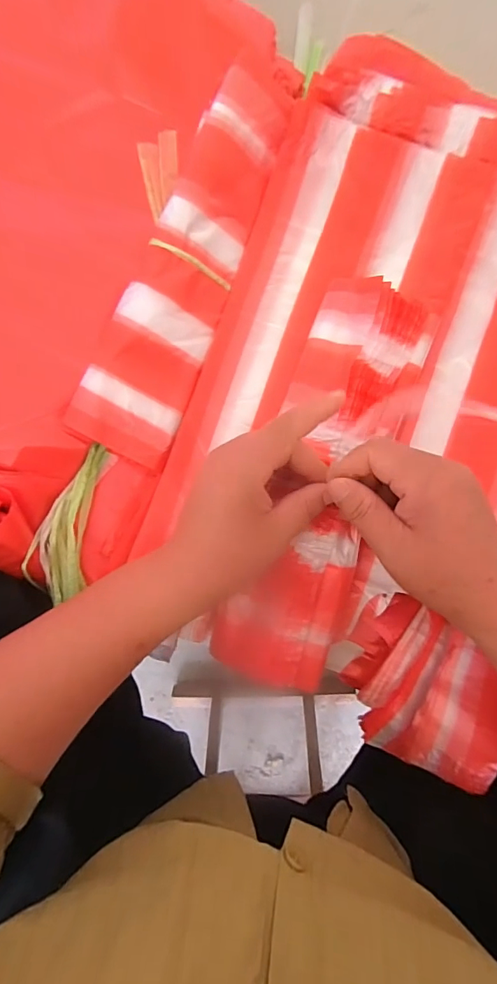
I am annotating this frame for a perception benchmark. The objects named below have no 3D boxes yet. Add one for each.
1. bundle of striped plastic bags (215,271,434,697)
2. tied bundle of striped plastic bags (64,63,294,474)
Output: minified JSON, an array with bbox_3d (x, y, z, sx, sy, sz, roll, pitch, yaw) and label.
[{"bbox_3d":[0.053,-0.003,0.323,0.091,0.033,0.294,15,93,3],"label":"bundle of striped plastic bags"},{"bbox_3d":[-0.050,-0.171,0.342,0.079,0.018,0.298,23,92,-12],"label":"tied bundle of striped plastic bags"}]

